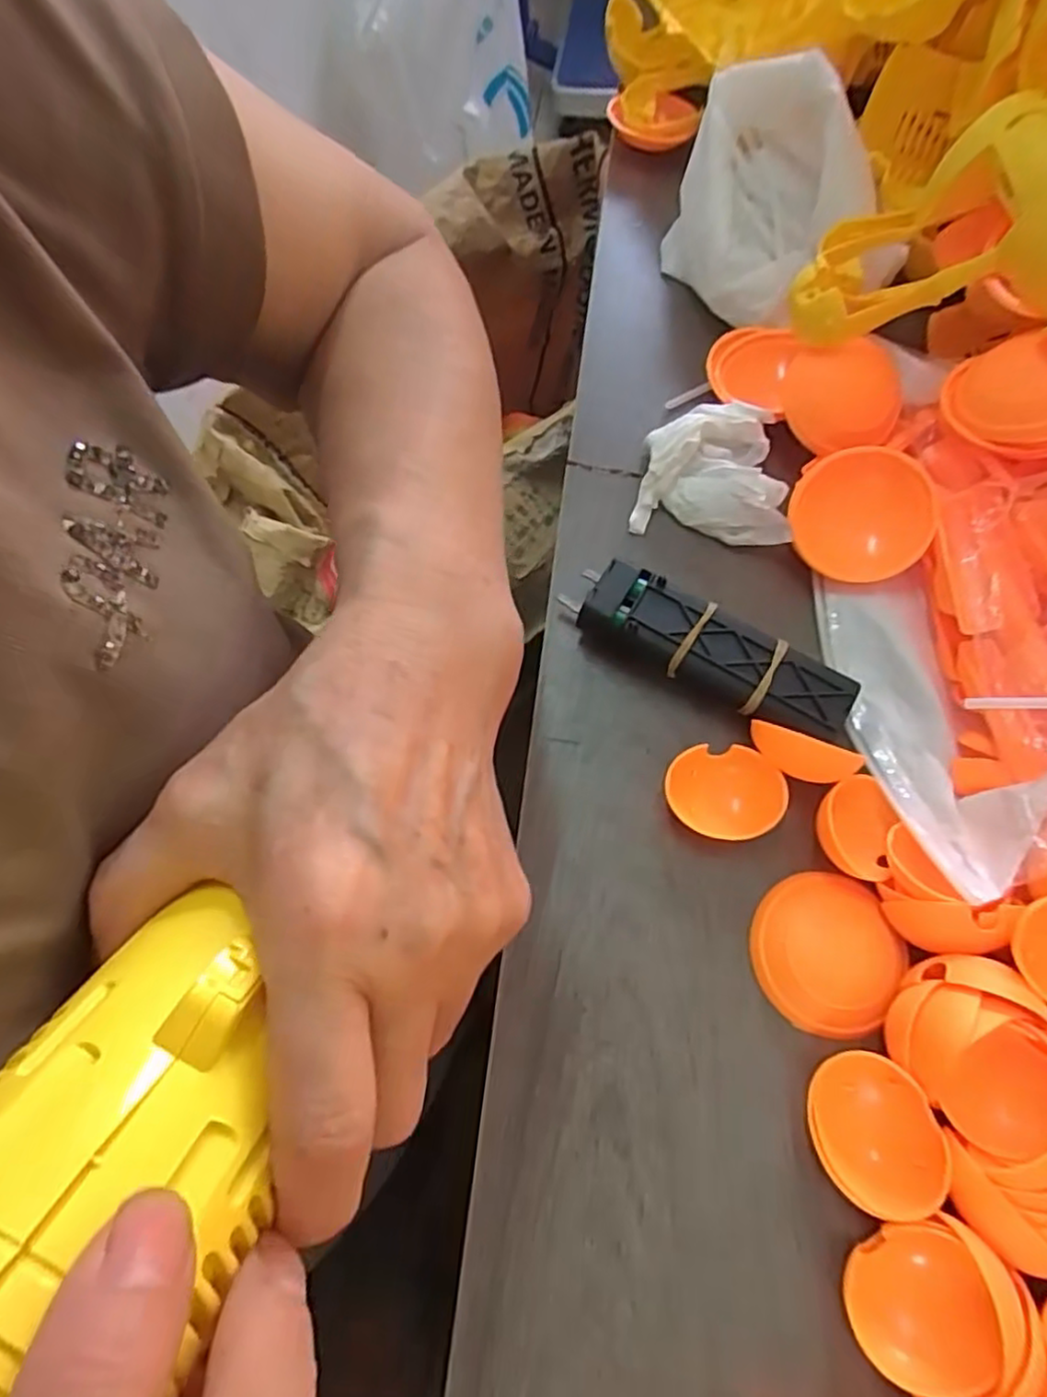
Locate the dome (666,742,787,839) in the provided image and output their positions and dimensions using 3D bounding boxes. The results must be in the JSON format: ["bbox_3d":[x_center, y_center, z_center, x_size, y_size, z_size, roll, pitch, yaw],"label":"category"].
[{"bbox_3d":[0.076,0.036,0.260,0.042,0.014,0.034,14,69,7],"label":"dome"}]

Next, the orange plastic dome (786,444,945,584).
[{"bbox_3d":[0.142,-0.077,0.290,0.054,0.017,0.054,18,95,25],"label":"orange plastic dome"}]

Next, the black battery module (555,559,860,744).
[{"bbox_3d":[0.072,-0.019,0.276,0.115,0.021,0.030,29,71,13],"label":"black battery module"}]

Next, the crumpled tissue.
[{"bbox_3d":[0.085,-0.102,0.310,0.063,0.021,0.062,7,68,5],"label":"crumpled tissue"}]

